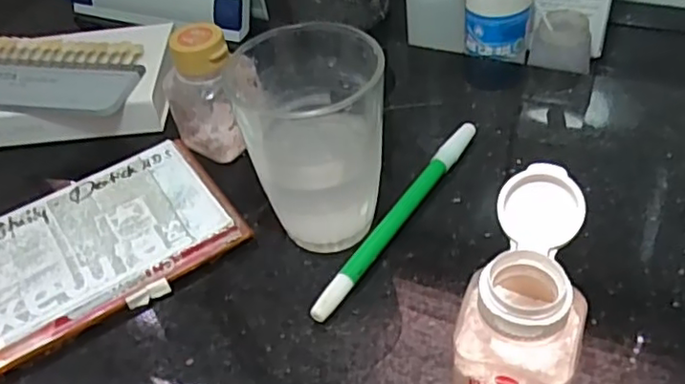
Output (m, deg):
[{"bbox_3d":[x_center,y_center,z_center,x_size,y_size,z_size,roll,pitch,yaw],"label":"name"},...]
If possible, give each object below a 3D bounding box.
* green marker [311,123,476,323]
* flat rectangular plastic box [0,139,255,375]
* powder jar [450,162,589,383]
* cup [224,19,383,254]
[{"bbox_3d":[0.030,0.011,0.312,0.010,0.012,0.144,23,52,27],"label":"green marker"},{"bbox_3d":[-0.131,0.030,0.311,0.151,0.014,0.088,-28,48,-21],"label":"flat rectangular plastic box"},{"bbox_3d":[0.064,0.043,0.228,0.043,0.075,0.068,5,45,12],"label":"powder jar"},{"bbox_3d":[-0.011,-0.023,0.292,0.066,0.094,0.064,-3,44,3],"label":"cup"}]

